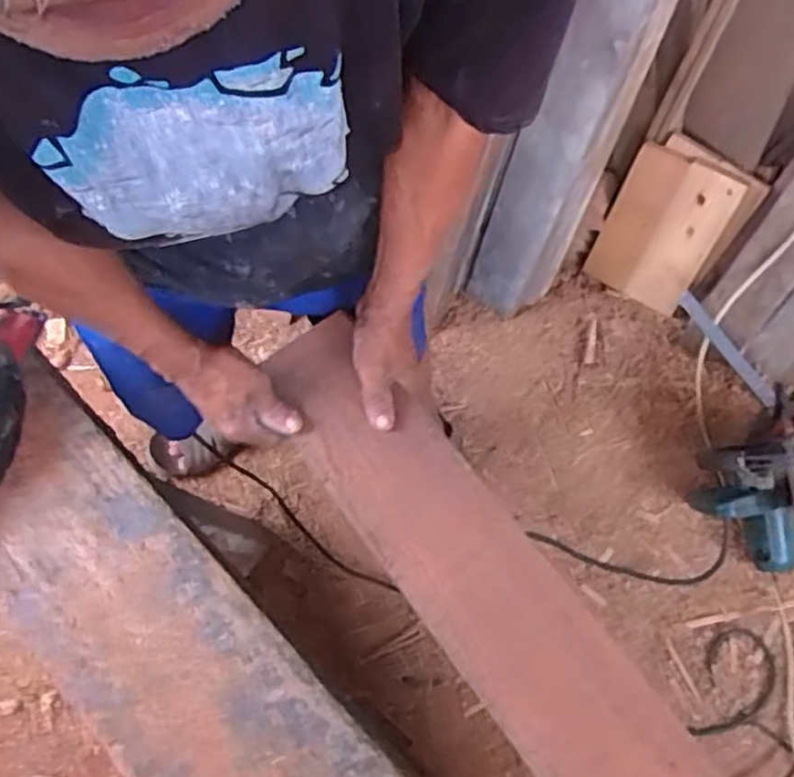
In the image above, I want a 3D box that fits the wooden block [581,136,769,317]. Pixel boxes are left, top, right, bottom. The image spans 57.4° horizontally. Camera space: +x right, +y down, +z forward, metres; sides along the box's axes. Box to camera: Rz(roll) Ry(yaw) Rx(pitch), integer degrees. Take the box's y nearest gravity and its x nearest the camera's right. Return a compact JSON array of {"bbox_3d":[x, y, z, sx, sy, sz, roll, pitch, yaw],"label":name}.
[{"bbox_3d":[0.524,-0.310,1.406,0.227,0.303,0.037,35,32,21],"label":"wooden block"}]

